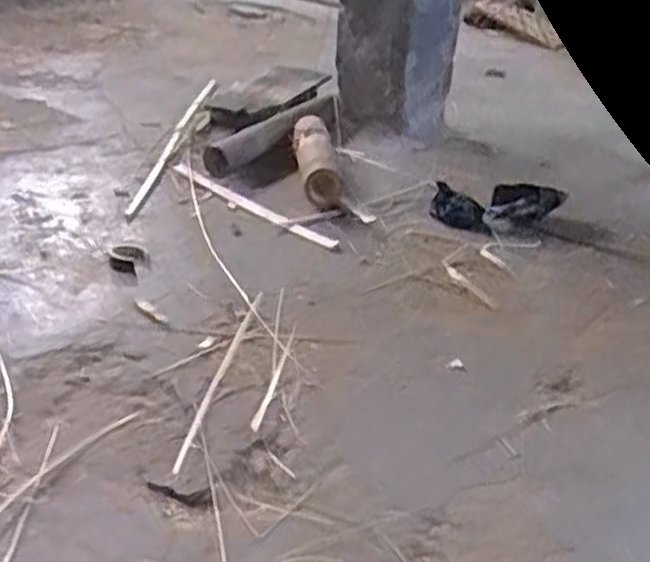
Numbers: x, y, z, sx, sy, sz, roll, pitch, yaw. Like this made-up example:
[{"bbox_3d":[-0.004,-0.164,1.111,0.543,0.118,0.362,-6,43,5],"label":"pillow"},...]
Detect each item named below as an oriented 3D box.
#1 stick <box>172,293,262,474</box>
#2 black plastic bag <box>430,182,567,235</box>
[{"bbox_3d":[-0.138,0.120,1.059,0.013,0.013,0.384,7,31,8],"label":"stick"},{"bbox_3d":[0.332,-0.145,1.509,0.250,0.058,0.116,-8,32,-18],"label":"black plastic bag"}]

